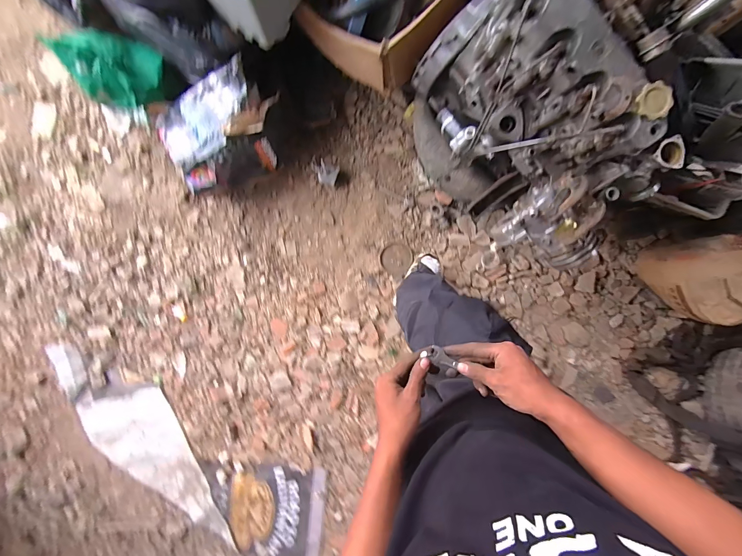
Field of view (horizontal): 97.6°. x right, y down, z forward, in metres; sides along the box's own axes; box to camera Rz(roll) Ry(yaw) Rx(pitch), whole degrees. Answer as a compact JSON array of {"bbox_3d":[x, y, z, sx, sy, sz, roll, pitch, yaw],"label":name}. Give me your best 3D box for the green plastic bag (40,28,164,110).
[{"bbox_3d":[-0.898,-0.732,1.114,0.317,0.144,0.233,25,89,4],"label":"green plastic bag"}]

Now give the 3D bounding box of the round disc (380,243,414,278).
[{"bbox_3d":[0.109,-0.081,1.376,0.133,0.017,0.129,0,90,1],"label":"round disc"}]

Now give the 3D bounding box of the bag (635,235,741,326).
[{"bbox_3d":[1.265,0.009,1.156,0.367,0.295,0.308,-1,88,3],"label":"bag"}]

